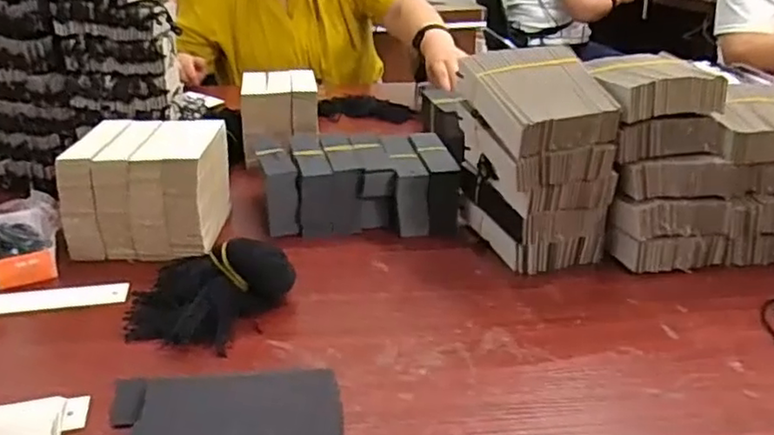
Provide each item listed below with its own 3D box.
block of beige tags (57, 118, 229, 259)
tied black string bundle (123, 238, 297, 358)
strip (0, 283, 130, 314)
[{"bbox_3d":[-0.244,-0.035,0.665,0.131,0.102,0.127,0,25,0],"label":"block of beige tags"},{"bbox_3d":[-0.150,0.062,0.524,0.138,0.056,0.092,-1,25,-2],"label":"tied black string bundle"},{"bbox_3d":[-0.291,0.070,0.555,0.125,0.007,0.021,-3,62,-9],"label":"strip"}]

